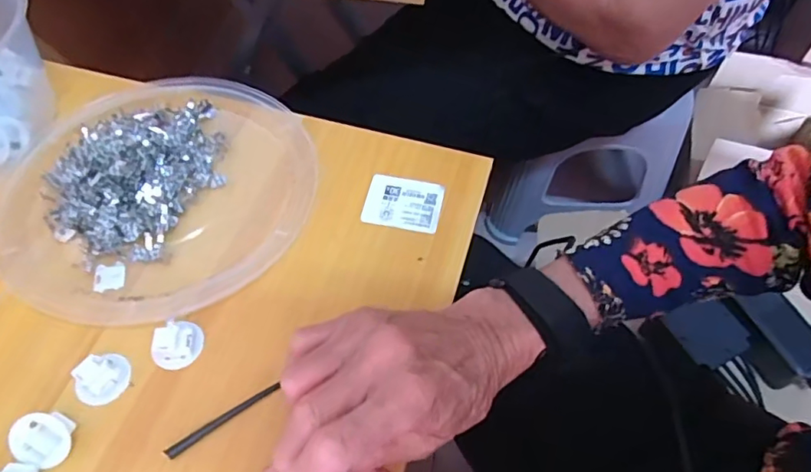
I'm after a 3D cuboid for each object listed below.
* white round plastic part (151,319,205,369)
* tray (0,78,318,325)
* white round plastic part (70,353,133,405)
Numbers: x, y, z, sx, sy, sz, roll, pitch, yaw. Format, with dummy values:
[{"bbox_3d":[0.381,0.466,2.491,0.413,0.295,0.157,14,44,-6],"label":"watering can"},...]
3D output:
[{"bbox_3d":[-0.147,0.069,0.352,0.032,0.016,0.025,-34,62,-23],"label":"white round plastic part"},{"bbox_3d":[-0.192,-0.041,0.429,0.225,0.030,0.235,8,55,4],"label":"tray"},{"bbox_3d":[-0.187,0.087,0.337,0.026,0.016,0.031,35,61,21],"label":"white round plastic part"}]

